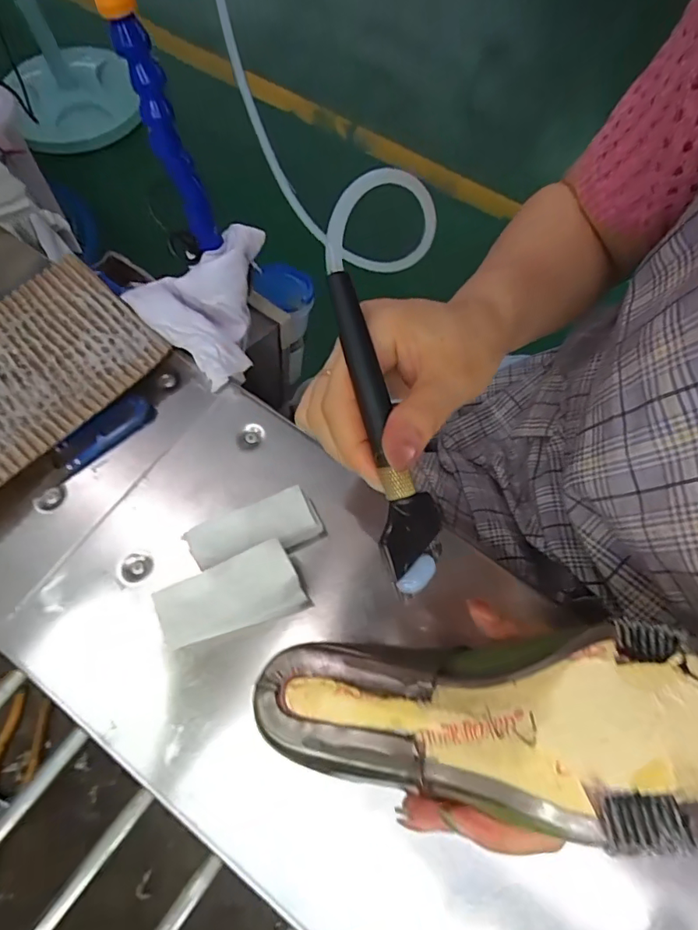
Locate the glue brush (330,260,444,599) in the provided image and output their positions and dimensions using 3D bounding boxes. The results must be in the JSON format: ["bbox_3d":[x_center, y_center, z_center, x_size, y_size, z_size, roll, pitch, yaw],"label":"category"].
[{"bbox_3d":[0.016,-0.015,0.223,0.028,0.009,0.139,-14,90,-8],"label":"glue brush"}]

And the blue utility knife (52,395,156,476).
[{"bbox_3d":[-0.190,-0.026,0.392,0.080,0.025,0.020,-39,80,-19],"label":"blue utility knife"}]

